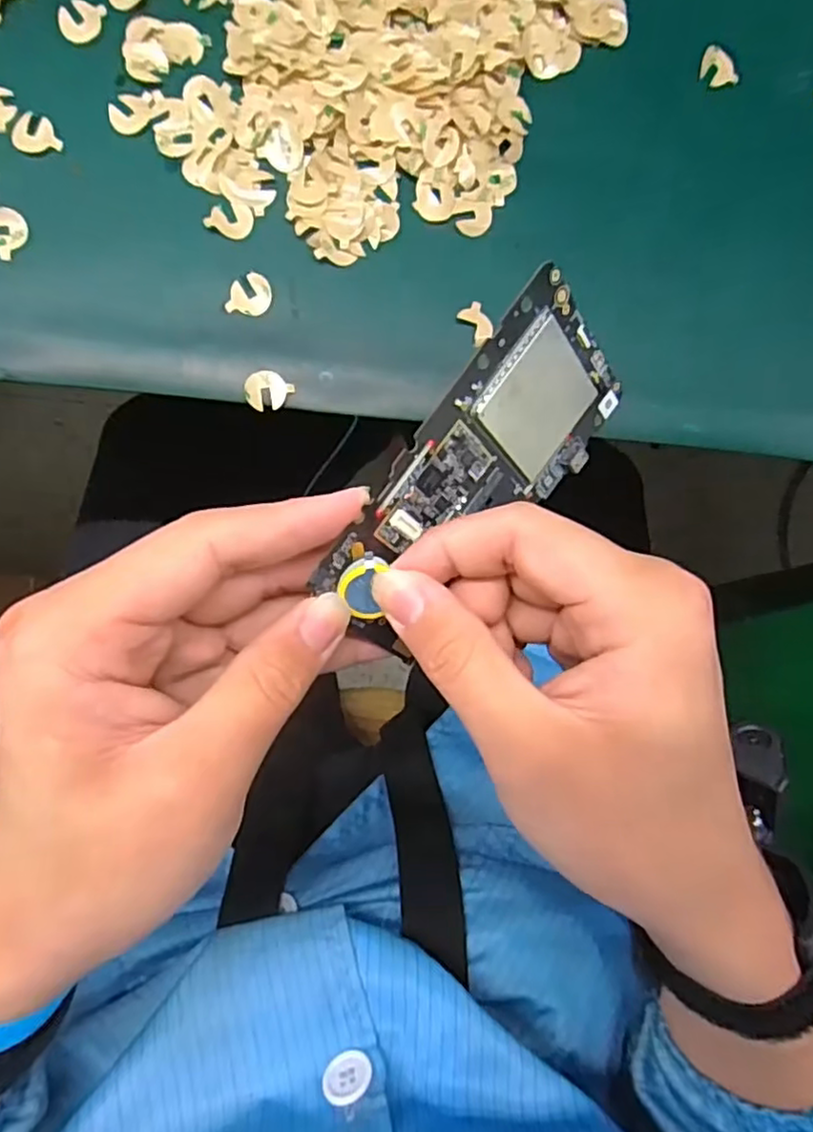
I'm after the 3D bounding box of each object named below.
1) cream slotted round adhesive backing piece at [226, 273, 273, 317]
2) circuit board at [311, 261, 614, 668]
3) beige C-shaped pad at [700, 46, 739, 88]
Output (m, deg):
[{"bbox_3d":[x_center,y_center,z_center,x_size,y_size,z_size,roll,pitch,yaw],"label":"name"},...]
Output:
[{"bbox_3d":[-0.068,-0.118,0.283,0.019,0.004,0.018,0,85,-5],"label":"cream slotted round adhesive backing piece"},{"bbox_3d":[0.024,-0.027,0.215,0.122,0.004,0.063,-53,132,-2],"label":"circuit board"},{"bbox_3d":[0.146,-0.233,0.305,0.016,0.004,0.018,-7,86,-6],"label":"beige C-shaped pad"}]

